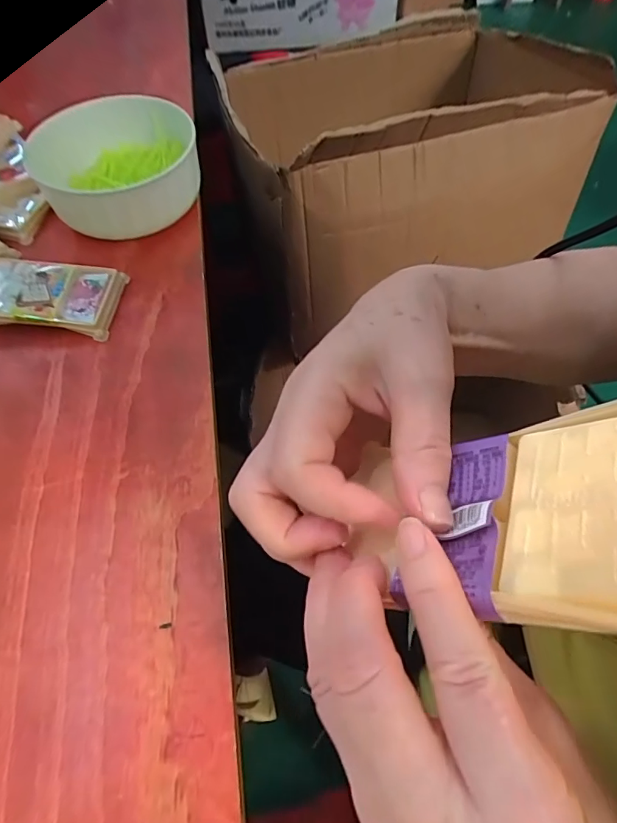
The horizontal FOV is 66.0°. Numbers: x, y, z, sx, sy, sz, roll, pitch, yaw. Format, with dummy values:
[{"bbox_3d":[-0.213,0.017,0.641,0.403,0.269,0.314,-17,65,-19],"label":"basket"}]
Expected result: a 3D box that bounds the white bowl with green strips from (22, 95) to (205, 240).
[{"bbox_3d":[-0.184,-0.238,0.476,0.141,0.070,0.148,-1,59,2],"label":"white bowl with green strips"}]

